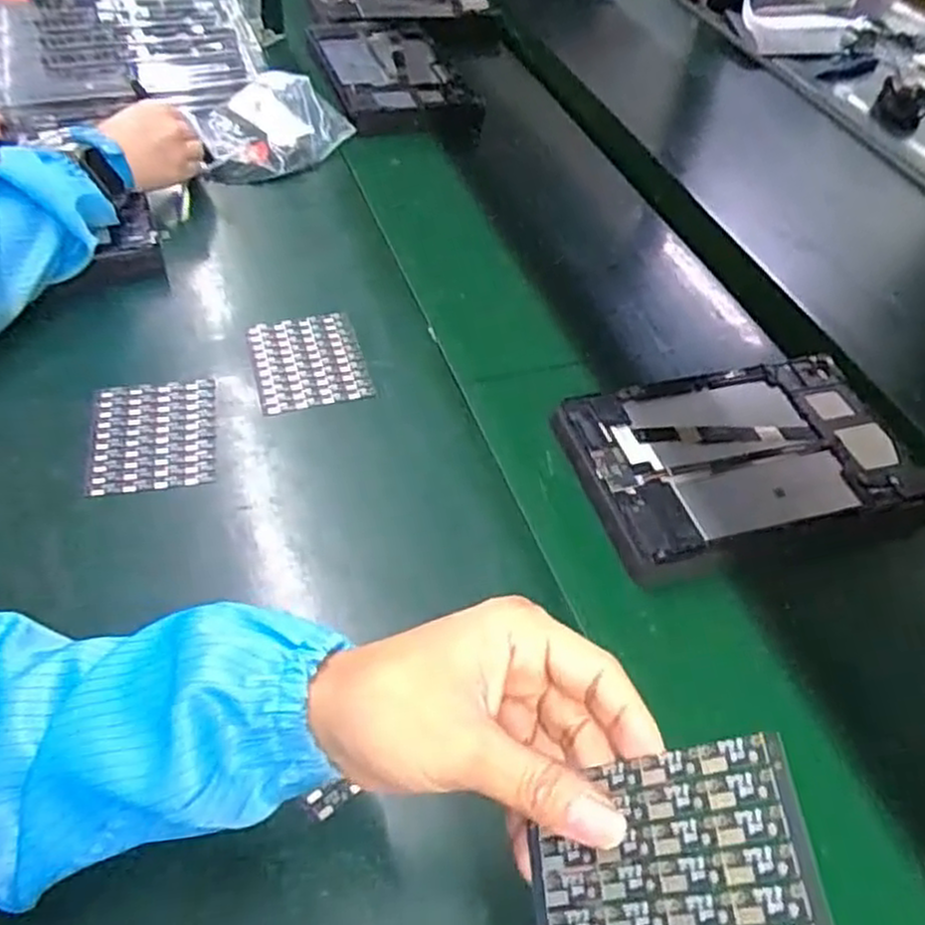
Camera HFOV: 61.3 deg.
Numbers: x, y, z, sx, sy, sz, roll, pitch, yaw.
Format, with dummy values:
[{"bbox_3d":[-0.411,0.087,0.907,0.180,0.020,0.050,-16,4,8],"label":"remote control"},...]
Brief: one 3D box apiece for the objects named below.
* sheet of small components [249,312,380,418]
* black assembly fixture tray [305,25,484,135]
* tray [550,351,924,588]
[{"bbox_3d":[-0.122,-0.079,0.616,0.084,0.013,0.097,-13,50,-16],"label":"sheet of small components"},{"bbox_3d":[-0.092,-0.474,0.957,0.165,0.038,0.261,-13,50,-16],"label":"black assembly fixture tray"},{"bbox_3d":[0.203,-0.001,0.572,0.247,0.030,0.155,-11,52,-17],"label":"tray"}]

